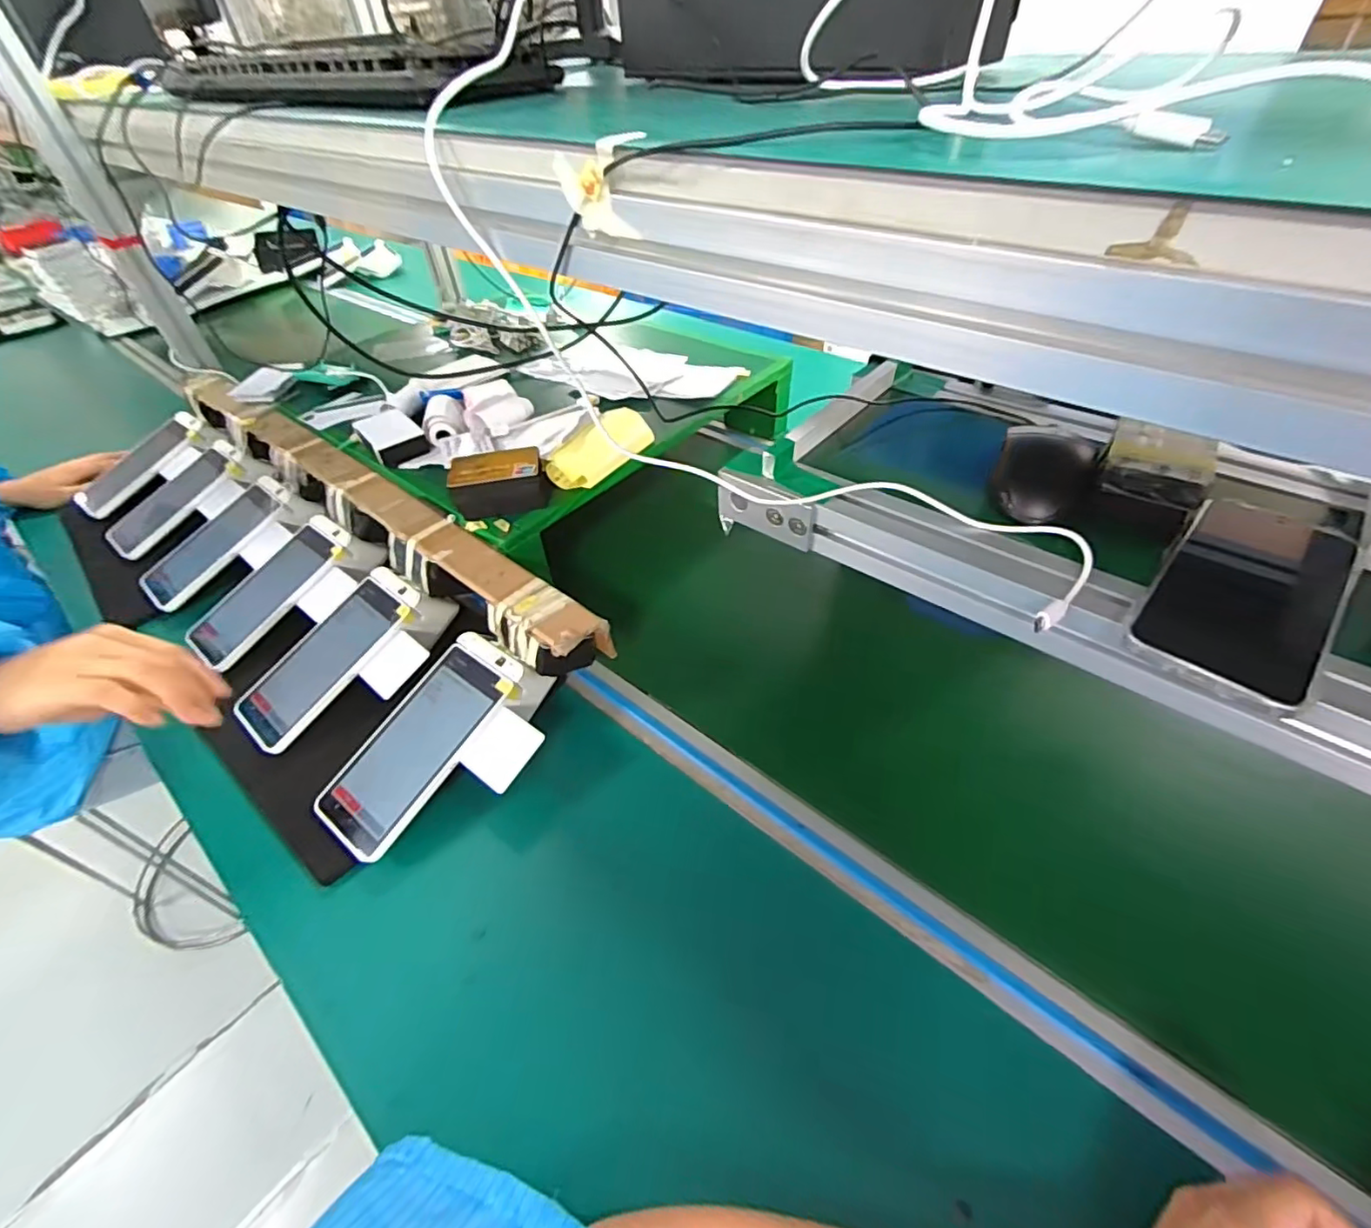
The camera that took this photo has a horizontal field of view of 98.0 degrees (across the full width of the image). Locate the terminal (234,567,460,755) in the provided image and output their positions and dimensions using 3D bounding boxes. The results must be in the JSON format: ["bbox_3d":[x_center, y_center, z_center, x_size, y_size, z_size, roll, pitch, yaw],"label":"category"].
[{"bbox_3d":[-0.330,0.031,0.573,0.092,0.049,0.205,30,56,29],"label":"terminal"}]

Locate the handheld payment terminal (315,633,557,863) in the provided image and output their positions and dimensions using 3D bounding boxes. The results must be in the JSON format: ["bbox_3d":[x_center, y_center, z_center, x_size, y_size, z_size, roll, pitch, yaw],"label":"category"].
[{"bbox_3d":[-0.212,0.101,0.501,0.086,0.058,0.195,30,56,29],"label":"handheld payment terminal"}]

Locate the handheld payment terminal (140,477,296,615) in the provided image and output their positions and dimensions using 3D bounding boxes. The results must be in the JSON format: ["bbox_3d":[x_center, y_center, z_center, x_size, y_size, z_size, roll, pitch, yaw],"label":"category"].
[{"bbox_3d":[-0.573,-0.094,0.730,0.101,0.028,0.188,28,73,29],"label":"handheld payment terminal"}]

